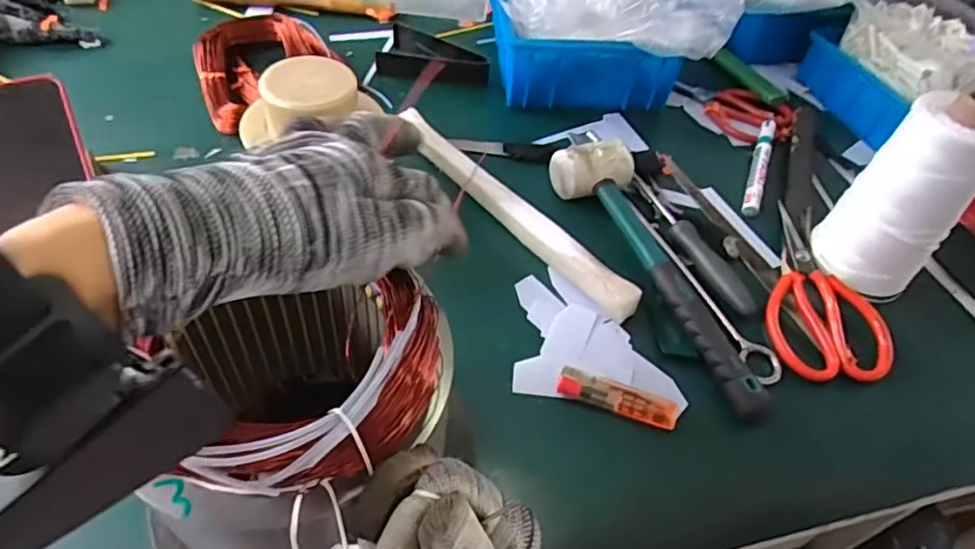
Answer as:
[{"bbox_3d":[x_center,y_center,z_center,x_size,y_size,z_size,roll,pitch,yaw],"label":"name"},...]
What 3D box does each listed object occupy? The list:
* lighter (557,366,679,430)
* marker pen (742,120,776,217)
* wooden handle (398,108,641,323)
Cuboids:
[{"bbox_3d":[0.094,0.089,0.439,0.085,0.010,0.021,19,49,10],"label":"lighter"},{"bbox_3d":[0.276,-0.113,0.613,0.017,0.016,0.146,21,50,12],"label":"marker pen"},{"bbox_3d":[0.016,-0.058,0.546,0.028,0.032,0.290,-31,59,-29],"label":"wooden handle"}]

